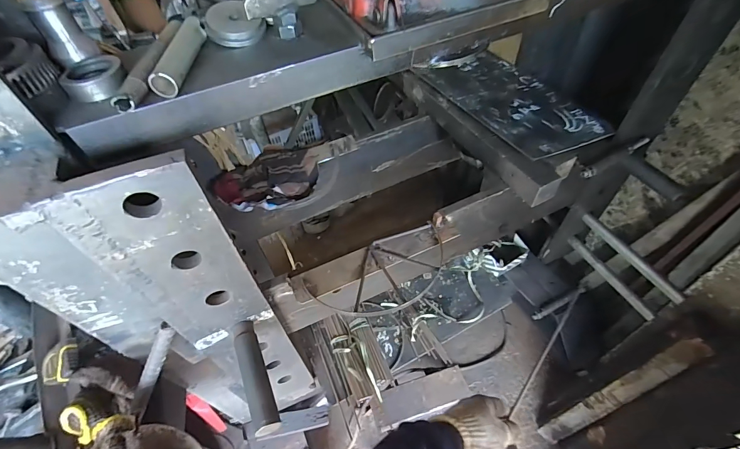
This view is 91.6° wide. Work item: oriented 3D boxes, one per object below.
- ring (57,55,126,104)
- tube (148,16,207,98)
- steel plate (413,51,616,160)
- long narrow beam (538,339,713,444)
[{"bbox_3d":[-0.286,-0.152,0.375,0.058,0.021,0.056,-33,56,-19],"label":"ring"},{"bbox_3d":[-0.208,-0.188,0.396,0.029,0.026,0.131,-5,51,1],"label":"tube"},{"bbox_3d":[0.286,-0.259,0.741,0.239,0.010,0.350,-21,53,-23],"label":"steel plate"},{"bbox_3d":[0.678,0.486,1.010,0.037,0.613,0.066,-9,48,-29],"label":"long narrow beam"}]

